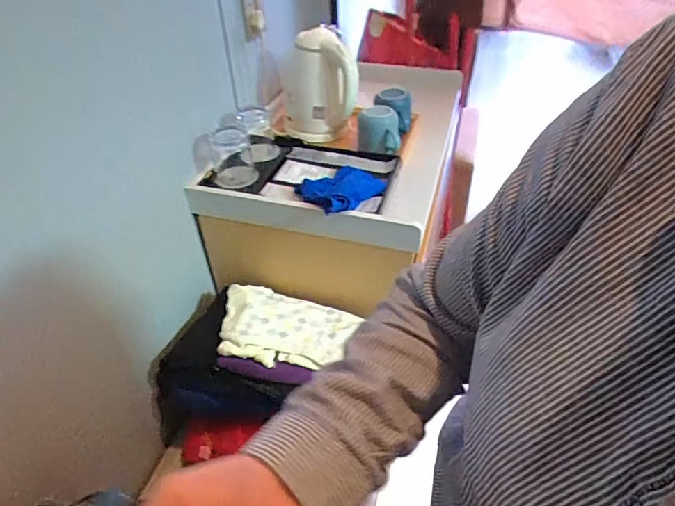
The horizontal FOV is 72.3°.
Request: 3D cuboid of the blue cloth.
[{"bbox_3d":[0.006,-0.114,0.773,0.113,0.033,0.147,31,50,34],"label":"blue cloth"}]

